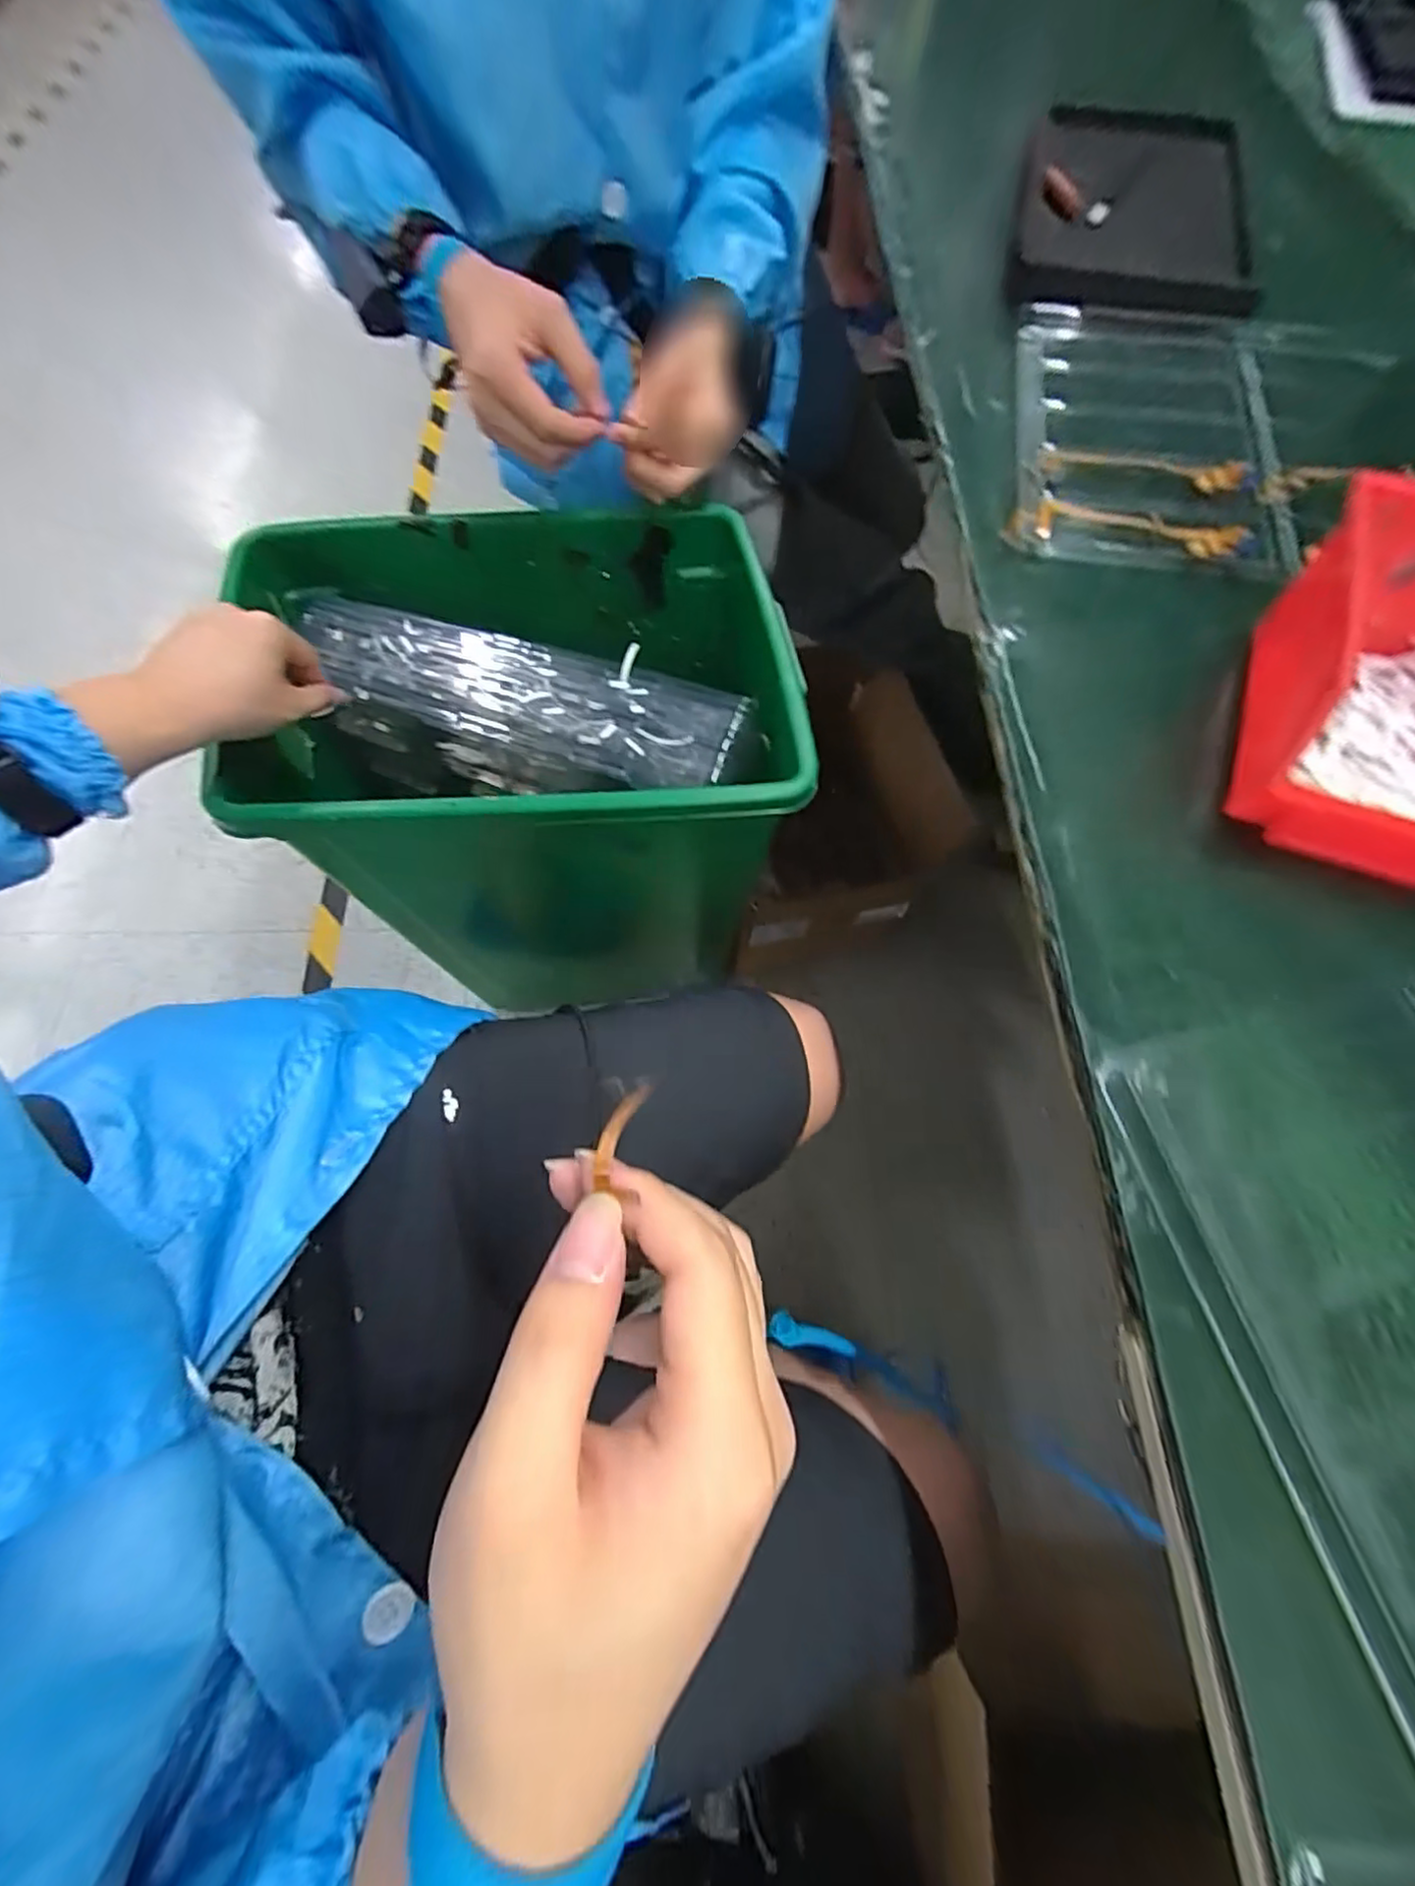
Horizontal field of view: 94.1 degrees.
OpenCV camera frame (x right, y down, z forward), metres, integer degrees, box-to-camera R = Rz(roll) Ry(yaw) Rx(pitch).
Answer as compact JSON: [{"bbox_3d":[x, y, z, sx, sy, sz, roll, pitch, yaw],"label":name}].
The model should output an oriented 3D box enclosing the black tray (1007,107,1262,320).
[{"bbox_3d":[0.301,-0.538,0.474,0.146,0.019,0.279,13,69,3],"label":"black tray"}]

